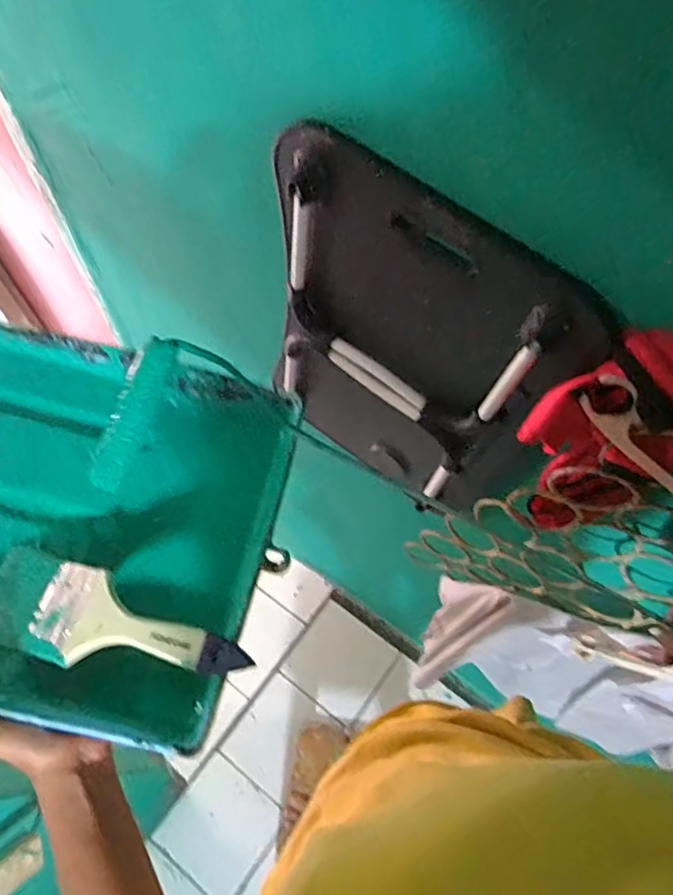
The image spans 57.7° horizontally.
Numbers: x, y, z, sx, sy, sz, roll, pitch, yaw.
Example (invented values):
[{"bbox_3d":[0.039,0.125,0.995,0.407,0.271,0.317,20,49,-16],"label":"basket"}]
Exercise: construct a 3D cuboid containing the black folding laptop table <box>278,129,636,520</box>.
[{"bbox_3d":[0.085,-0.093,0.792,0.382,0.536,0.062,40,69,16],"label":"black folding laptop table"}]

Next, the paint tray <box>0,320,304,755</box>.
[{"bbox_3d":[-0.224,0.049,0.496,0.345,0.056,0.294,11,64,3],"label":"paint tray"}]

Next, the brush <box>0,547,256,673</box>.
[{"bbox_3d":[-0.168,0.128,0.452,0.216,0.019,0.062,13,64,17],"label":"brush"}]

